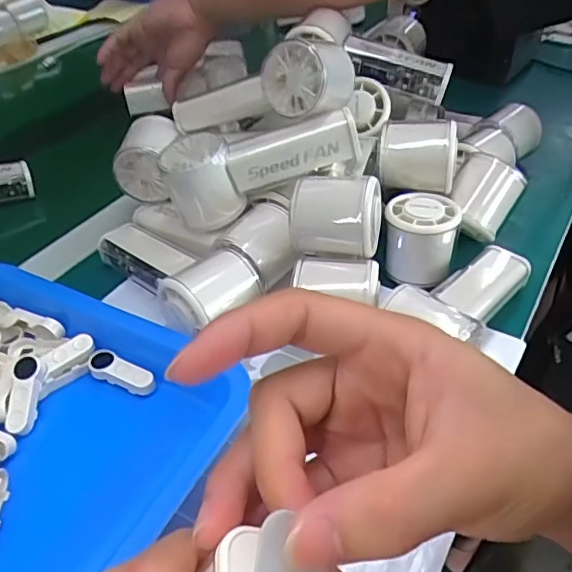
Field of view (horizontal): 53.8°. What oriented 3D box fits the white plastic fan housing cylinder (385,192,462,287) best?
[{"bbox_3d":[0.106,-0.039,0.446,0.055,0.053,0.056,10,43,13],"label":"white plastic fan housing cylinder"}]

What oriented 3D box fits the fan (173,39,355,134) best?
[{"bbox_3d":[-0.027,-0.157,0.456,0.154,0.062,0.054,-7,37,26],"label":"fan"}]

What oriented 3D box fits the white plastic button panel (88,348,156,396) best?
[{"bbox_3d":[-0.111,0.059,0.380,0.050,0.012,0.017,19,46,22],"label":"white plastic button panel"}]

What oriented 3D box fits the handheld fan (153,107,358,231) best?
[{"bbox_3d":[-0.018,-0.095,0.435,0.150,0.063,0.045,-15,41,8],"label":"handheld fan"}]

